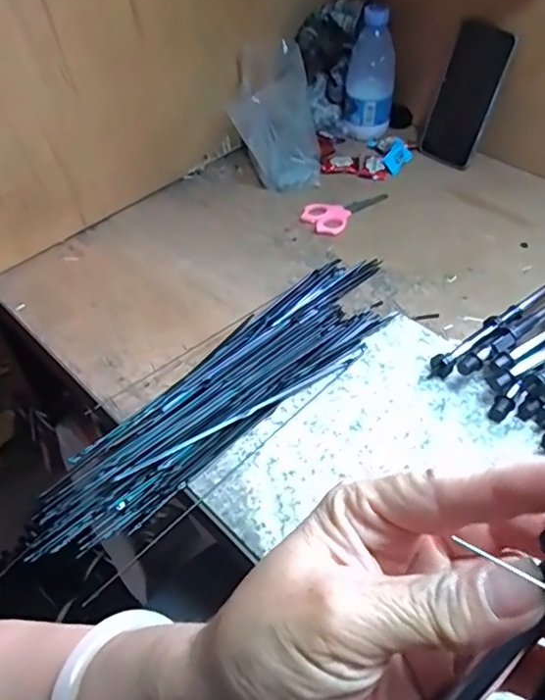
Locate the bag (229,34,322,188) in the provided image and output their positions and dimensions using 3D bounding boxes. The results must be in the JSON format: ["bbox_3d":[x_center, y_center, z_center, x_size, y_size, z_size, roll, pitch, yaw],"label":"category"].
[{"bbox_3d":[0.006,-0.283,0.702,0.106,0.138,0.097,0,49,3],"label":"bag"}]

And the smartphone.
[{"bbox_3d":[0.234,-0.311,0.701,0.080,0.156,0.013,34,40,27],"label":"smartphone"}]

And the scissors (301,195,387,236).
[{"bbox_3d":[0.086,-0.172,0.685,0.108,0.008,0.058,-36,57,-26],"label":"scissors"}]

